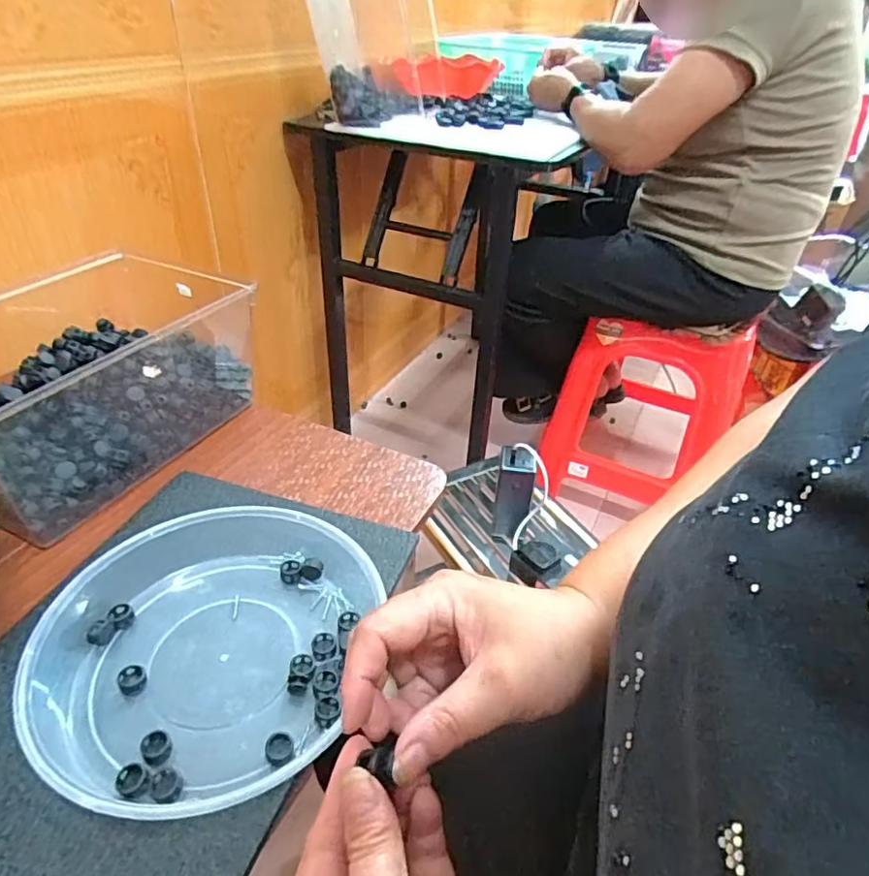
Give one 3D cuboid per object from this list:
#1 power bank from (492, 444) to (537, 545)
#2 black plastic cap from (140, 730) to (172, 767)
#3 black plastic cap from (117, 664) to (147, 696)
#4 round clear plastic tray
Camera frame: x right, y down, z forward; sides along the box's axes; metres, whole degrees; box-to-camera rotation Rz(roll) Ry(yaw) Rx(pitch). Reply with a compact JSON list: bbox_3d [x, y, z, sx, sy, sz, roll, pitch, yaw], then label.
[{"bbox_3d":[0.102,0.068,0.760,0.045,0.124,0.030,10,12,8],"label":"power bank"},{"bbox_3d":[-0.175,0.196,0.373,0.016,0.011,0.019,-27,48,-33],"label":"black plastic cap"},{"bbox_3d":[-0.211,0.168,0.412,0.018,0.006,0.024,-18,43,-25],"label":"black plastic cap"},{"bbox_3d":[-0.153,0.140,0.411,0.224,0.045,0.208,2,38,-2],"label":"round clear plastic tray"}]

